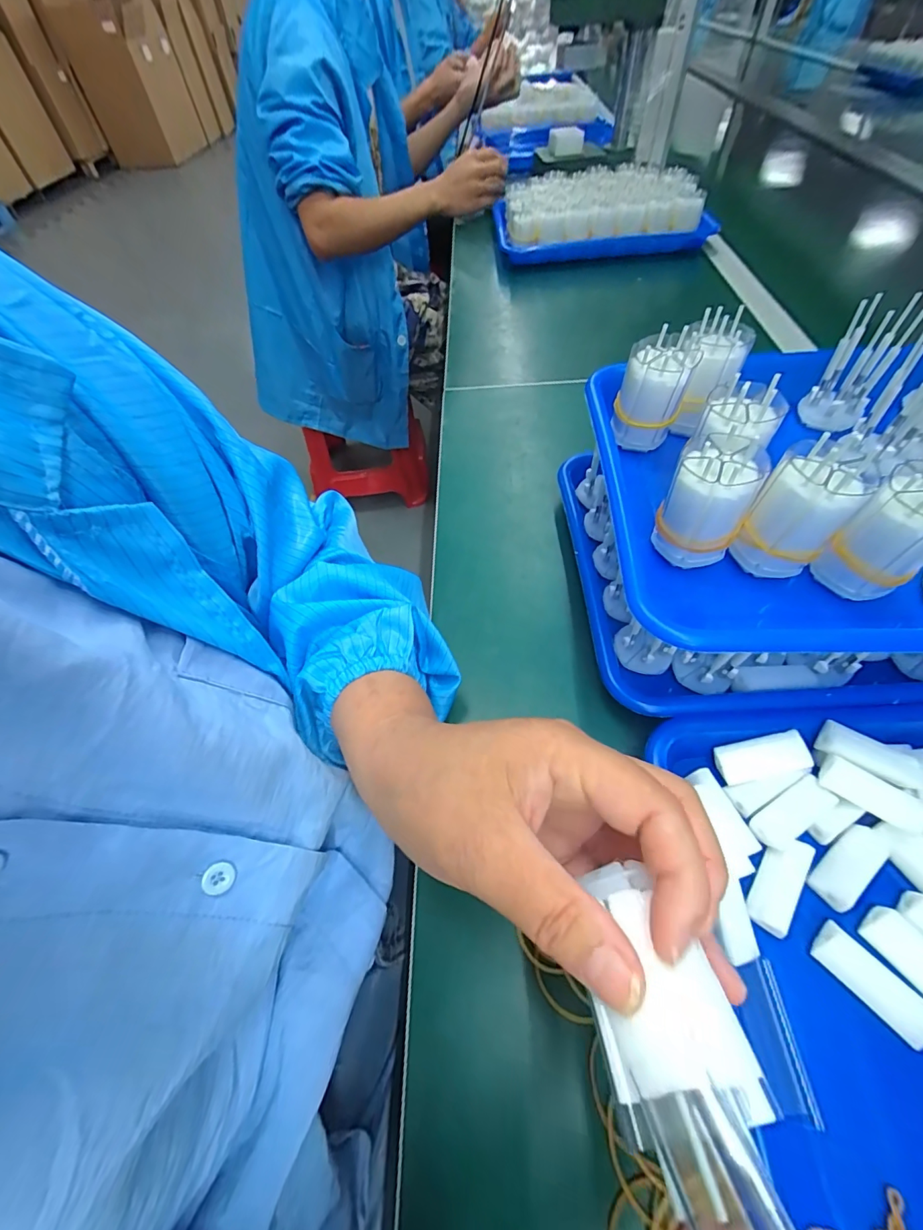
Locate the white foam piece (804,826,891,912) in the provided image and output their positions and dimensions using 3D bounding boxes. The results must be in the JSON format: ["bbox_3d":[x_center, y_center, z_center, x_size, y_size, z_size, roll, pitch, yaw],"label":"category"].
[{"bbox_3d":[0.201,0.130,0.232,0.047,0.007,0.018,-32,60,-17],"label":"white foam piece"}]

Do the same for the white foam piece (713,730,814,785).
[{"bbox_3d":[0.170,0.081,0.253,0.046,0.007,0.020,-17,55,10],"label":"white foam piece"}]

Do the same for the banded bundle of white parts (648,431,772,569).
[{"bbox_3d":[0.129,-0.060,0.236,0.039,0.064,0.037,29,62,21],"label":"banded bundle of white parts"}]

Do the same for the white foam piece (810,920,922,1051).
[{"bbox_3d":[0.188,0.169,0.204,0.019,0.007,0.048,-35,61,-19],"label":"white foam piece"}]

